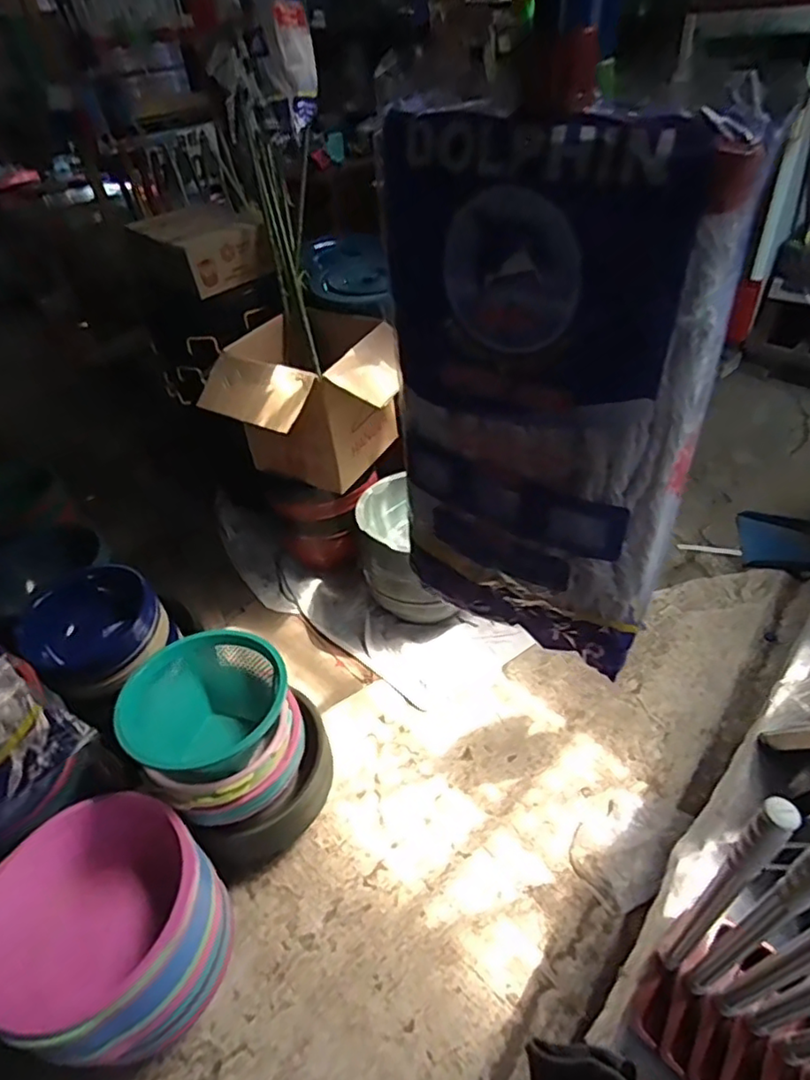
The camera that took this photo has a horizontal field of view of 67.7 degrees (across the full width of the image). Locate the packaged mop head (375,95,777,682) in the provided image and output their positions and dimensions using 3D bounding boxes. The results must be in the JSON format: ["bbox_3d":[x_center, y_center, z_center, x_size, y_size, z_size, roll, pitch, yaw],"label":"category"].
[{"bbox_3d":[0.064,-0.053,0.324,0.166,0.291,0.027,21,50,28],"label":"packaged mop head"}]

